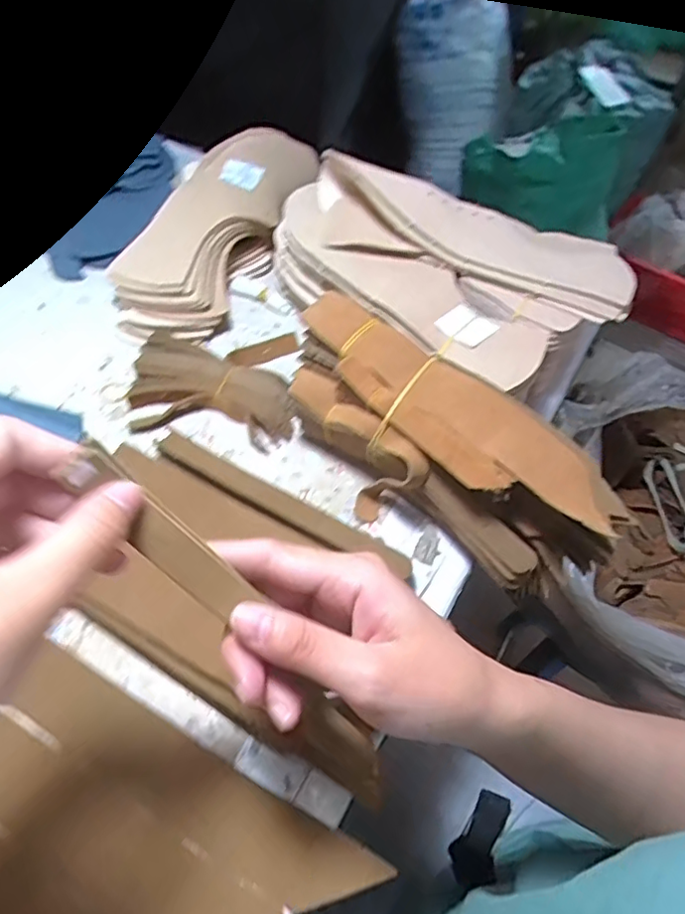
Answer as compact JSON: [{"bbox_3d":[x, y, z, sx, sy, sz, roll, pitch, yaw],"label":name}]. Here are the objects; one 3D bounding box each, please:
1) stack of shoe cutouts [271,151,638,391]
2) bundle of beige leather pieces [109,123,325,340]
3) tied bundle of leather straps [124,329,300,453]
[{"bbox_3d":[0.078,-0.160,0.465,0.265,0.078,0.173,37,59,21],"label":"stack of shoe cutouts"},{"bbox_3d":[-0.104,-0.214,0.539,0.096,0.076,0.269,22,54,11],"label":"bundle of beige leather pieces"},{"bbox_3d":[-0.096,-0.054,0.445,0.124,0.021,0.085,9,53,2],"label":"tied bundle of leather straps"}]

